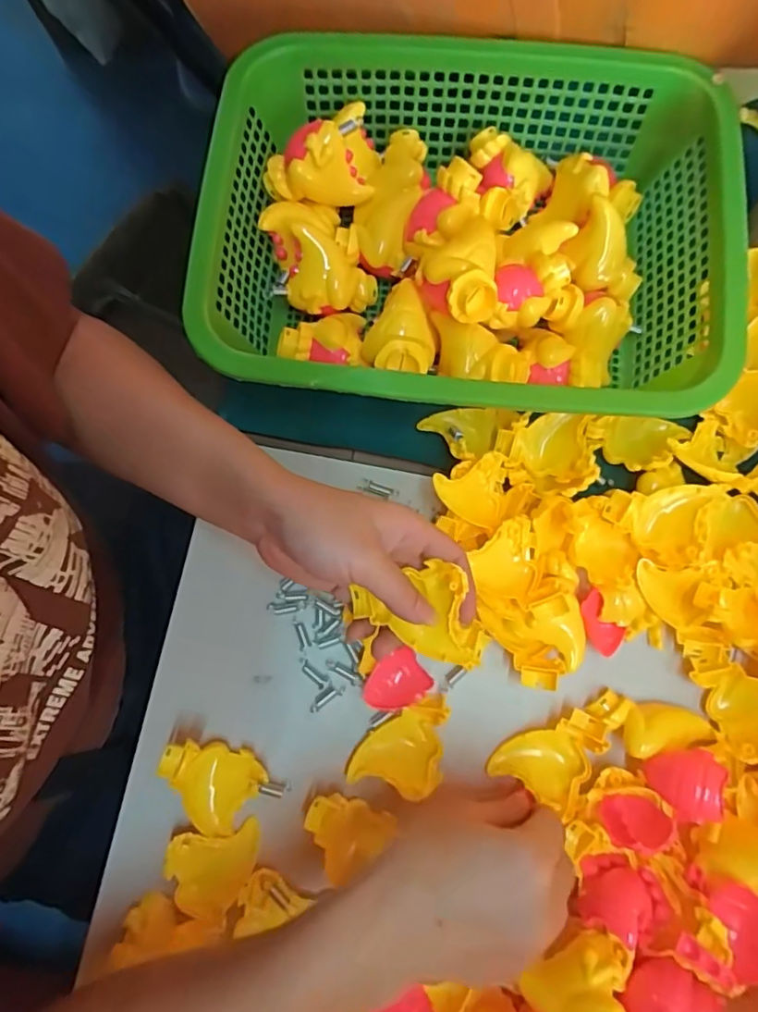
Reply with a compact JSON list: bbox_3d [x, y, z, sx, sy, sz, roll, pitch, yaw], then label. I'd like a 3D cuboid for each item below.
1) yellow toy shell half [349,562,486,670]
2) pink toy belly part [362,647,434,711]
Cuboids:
[{"bbox_3d":[0.027,0.058,0.325,0.079,0.023,0.048,28,80,7],"label":"yellow toy shell half"},{"bbox_3d":[0.011,0.121,0.386,0.043,0.008,0.034,-37,80,-6],"label":"pink toy belly part"}]

